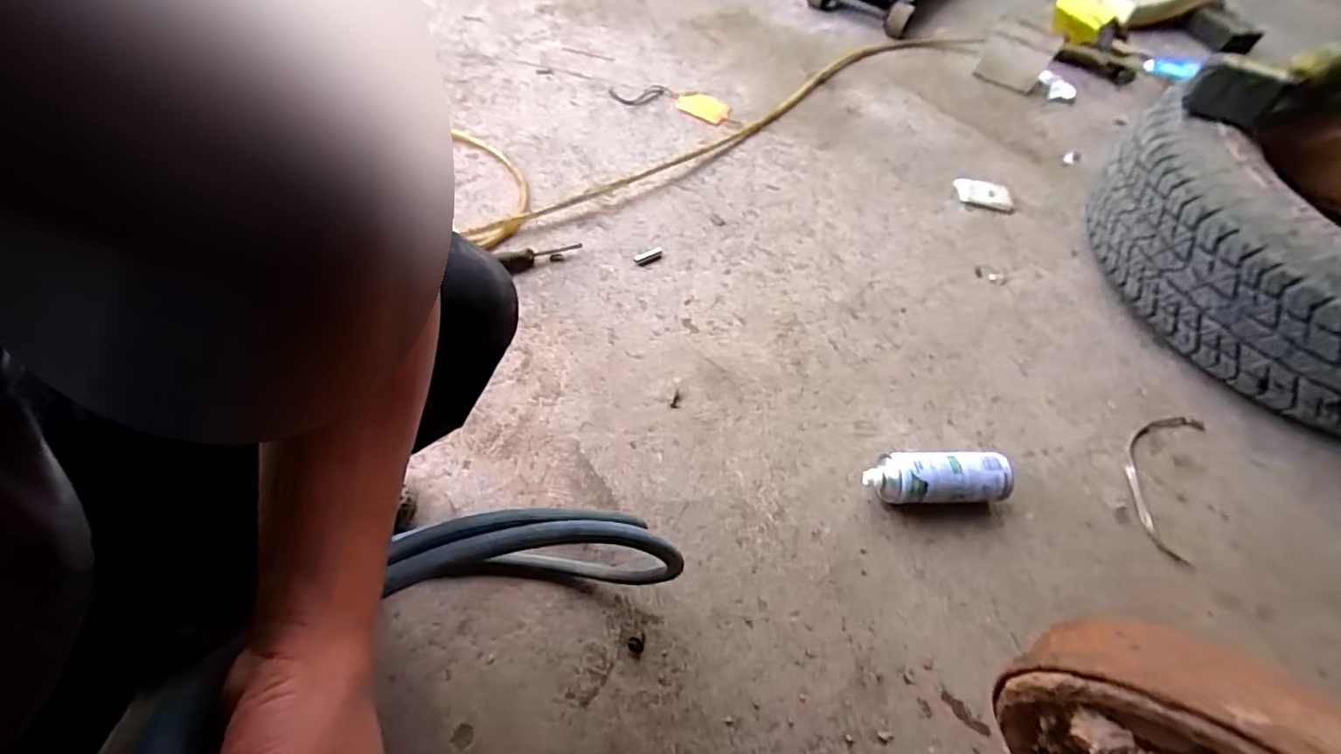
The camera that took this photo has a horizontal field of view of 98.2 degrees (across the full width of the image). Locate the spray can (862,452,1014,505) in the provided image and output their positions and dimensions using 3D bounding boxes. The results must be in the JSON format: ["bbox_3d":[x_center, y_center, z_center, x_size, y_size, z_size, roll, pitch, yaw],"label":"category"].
[{"bbox_3d":[0.349,0.137,0.771,0.189,0.071,0.067,0,57,-4],"label":"spray can"}]

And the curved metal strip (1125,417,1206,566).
[{"bbox_3d":[0.715,0.140,0.845,0.097,0.008,0.249,28,60,14],"label":"curved metal strip"}]

